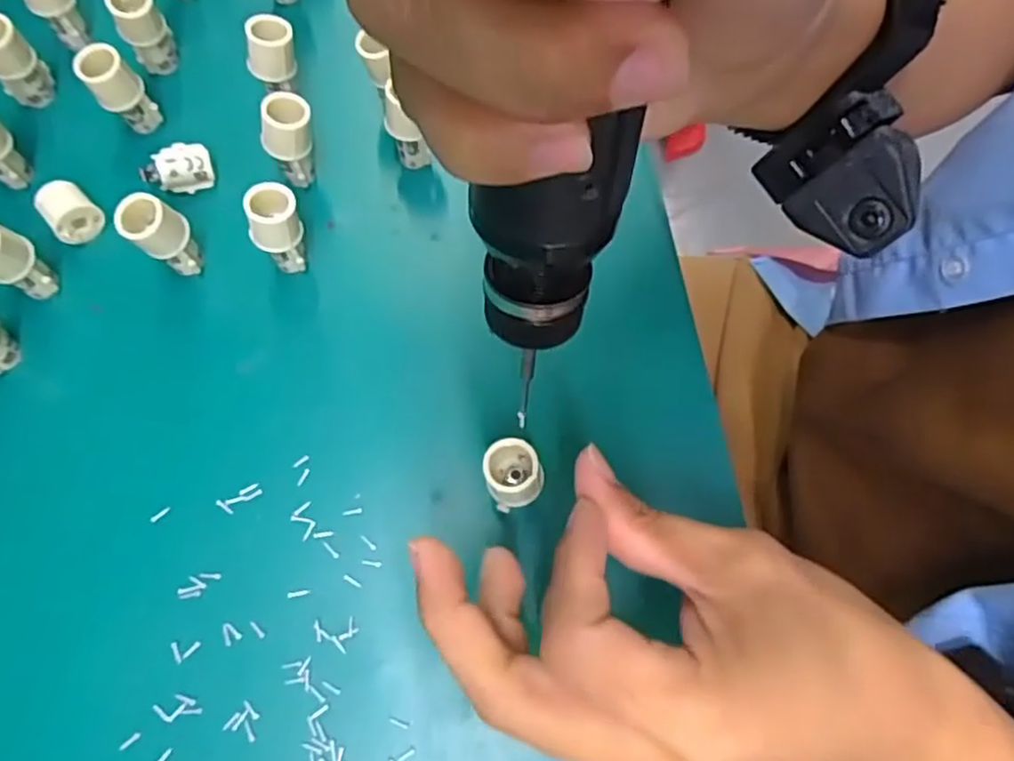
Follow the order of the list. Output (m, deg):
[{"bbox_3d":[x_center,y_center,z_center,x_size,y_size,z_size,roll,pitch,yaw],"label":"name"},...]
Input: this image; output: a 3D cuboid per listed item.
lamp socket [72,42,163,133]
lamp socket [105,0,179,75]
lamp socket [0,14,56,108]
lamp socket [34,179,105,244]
[{"bbox_3d":[-0.168,-0.124,0.309,0.019,0.042,0.017,-36,75,-13],"label":"lamp socket"},{"bbox_3d":[-0.162,-0.156,0.320,0.019,0.046,0.016,-26,73,-10],"label":"lamp socket"},{"bbox_3d":[-0.219,-0.140,0.317,0.020,0.047,0.016,-36,75,-13],"label":"lamp socket"},{"bbox_3d":[-0.185,-0.071,0.302,0.019,0.021,0.020,-39,76,-14],"label":"lamp socket"}]

